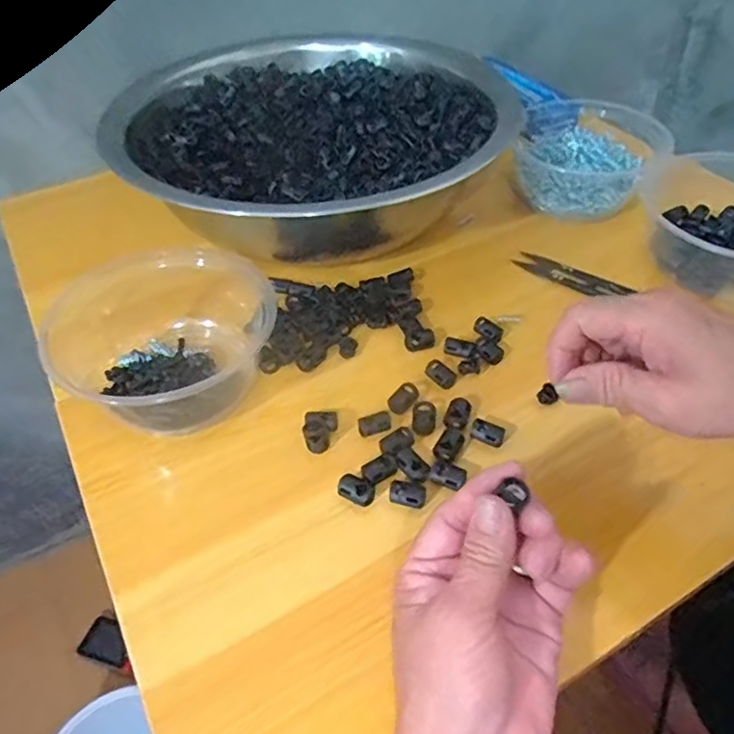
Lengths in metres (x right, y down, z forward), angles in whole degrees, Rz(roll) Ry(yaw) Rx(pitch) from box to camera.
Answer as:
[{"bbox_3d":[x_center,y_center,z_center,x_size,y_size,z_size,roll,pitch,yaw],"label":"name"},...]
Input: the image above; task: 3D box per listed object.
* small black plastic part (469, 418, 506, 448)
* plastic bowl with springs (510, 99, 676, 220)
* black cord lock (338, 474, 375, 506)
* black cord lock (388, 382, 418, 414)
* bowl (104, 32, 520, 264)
[{"bbox_3d":[0.072,0.039,0.371,0.020,0.009,0.012,16,49,16],"label":"small black plastic part"},{"bbox_3d":[0.187,-0.183,0.539,0.116,0.051,0.127,-1,46,1],"label":"plastic bowl with springs"},{"bbox_3d":[-0.006,0.069,0.344,0.021,0.010,0.015,30,54,27],"label":"black cord lock"},{"bbox_3d":[0.023,0.019,0.390,0.014,0.006,0.021,32,55,28],"label":"black cord lock"},{"bbox_3d":[-0.059,-0.201,0.536,0.296,0.089,0.286,-1,46,1],"label":"bowl"}]

